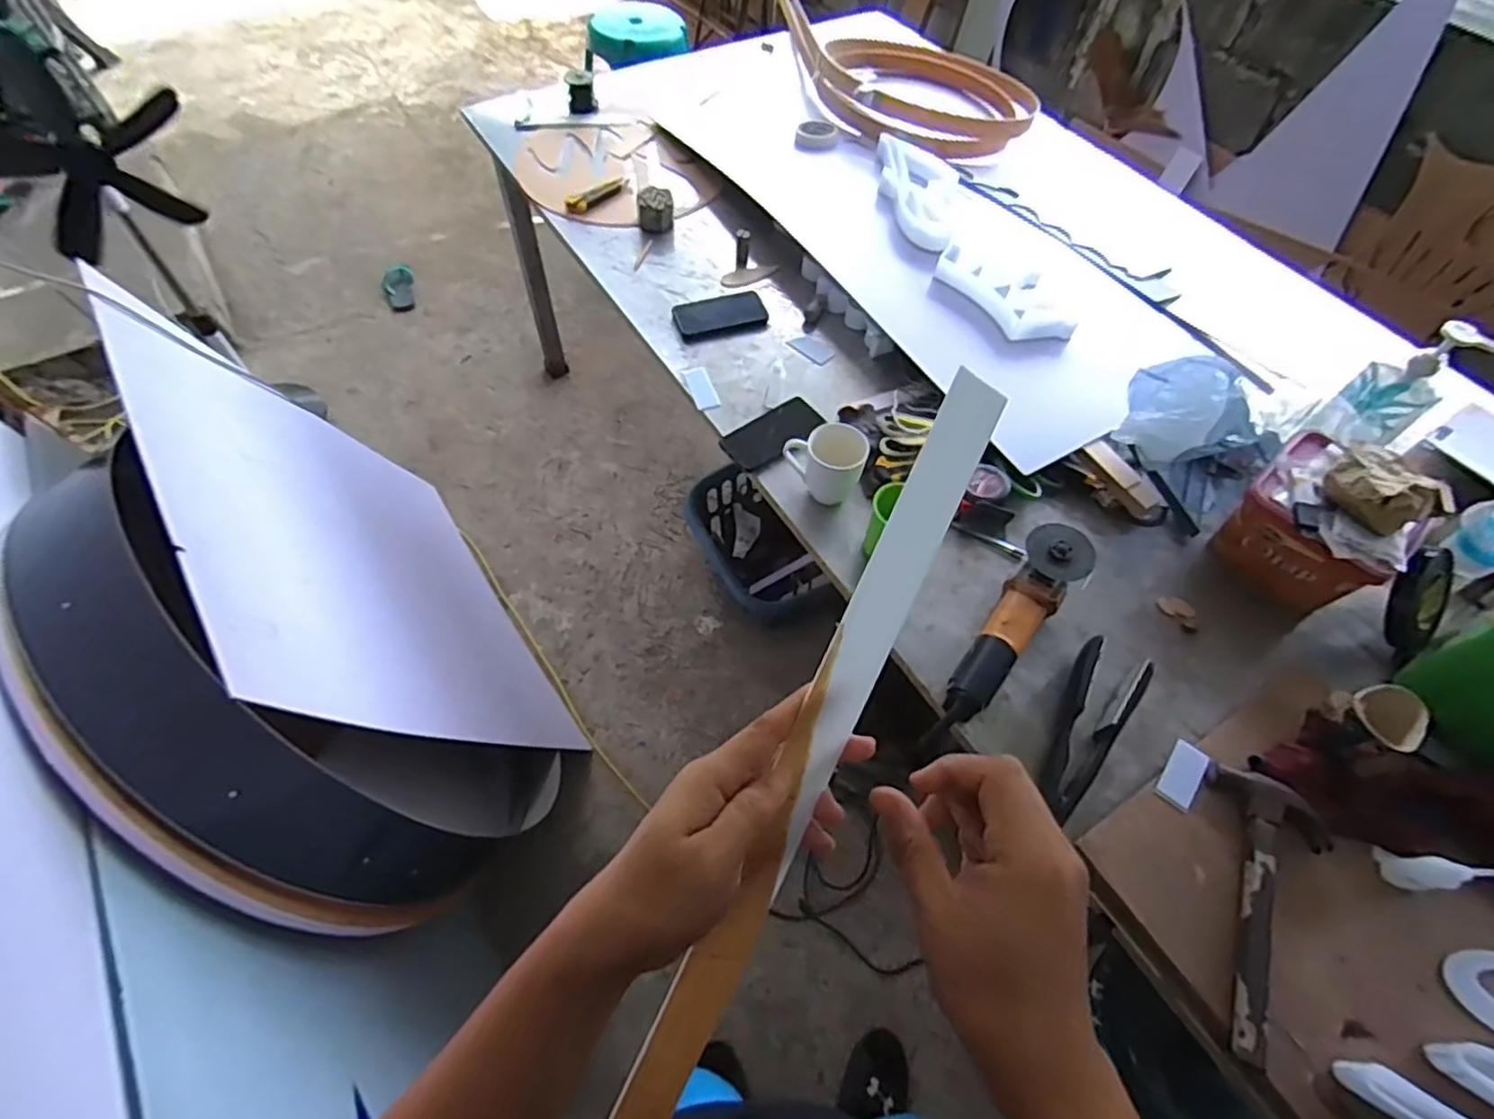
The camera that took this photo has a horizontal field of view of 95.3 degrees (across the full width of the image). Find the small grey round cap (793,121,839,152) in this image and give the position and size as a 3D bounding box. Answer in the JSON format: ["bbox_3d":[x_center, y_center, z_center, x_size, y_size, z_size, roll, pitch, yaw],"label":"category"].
[{"bbox_3d":[0.151,-0.906,1.457,0.089,0.029,0.083,1,59,-1],"label":"small grey round cap"}]

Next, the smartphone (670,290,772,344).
[{"bbox_3d":[-0.049,-0.440,1.224,0.164,0.012,0.091,-19,61,-13],"label":"smartphone"}]

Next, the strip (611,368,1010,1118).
[{"bbox_3d":[0.014,0.159,0.376,0.040,0.010,0.546,23,93,-26],"label":"strip"}]

